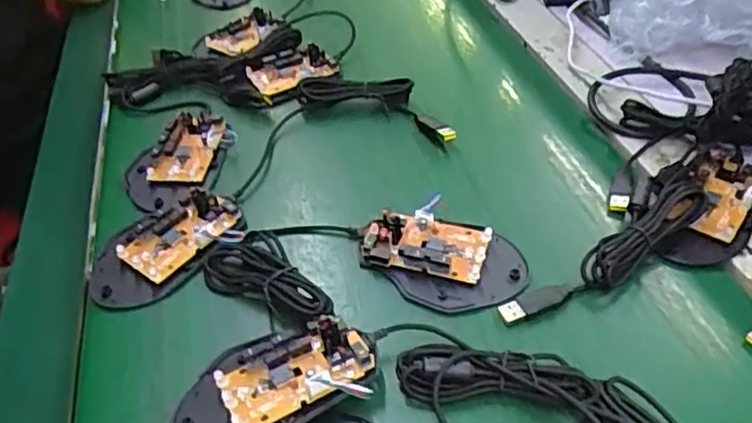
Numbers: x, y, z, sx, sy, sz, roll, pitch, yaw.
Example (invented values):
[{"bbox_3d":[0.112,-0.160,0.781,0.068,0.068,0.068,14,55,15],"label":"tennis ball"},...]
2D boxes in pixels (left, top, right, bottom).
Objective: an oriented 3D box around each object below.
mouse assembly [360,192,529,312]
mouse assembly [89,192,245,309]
[{"bbox_3d":[0.042,0.028,0.403,0.107,0.024,0.068,17,48,22],"label":"mouse assembly"},{"bbox_3d":[-0.144,0.023,0.427,0.107,0.016,0.072,-25,46,-19],"label":"mouse assembly"}]

